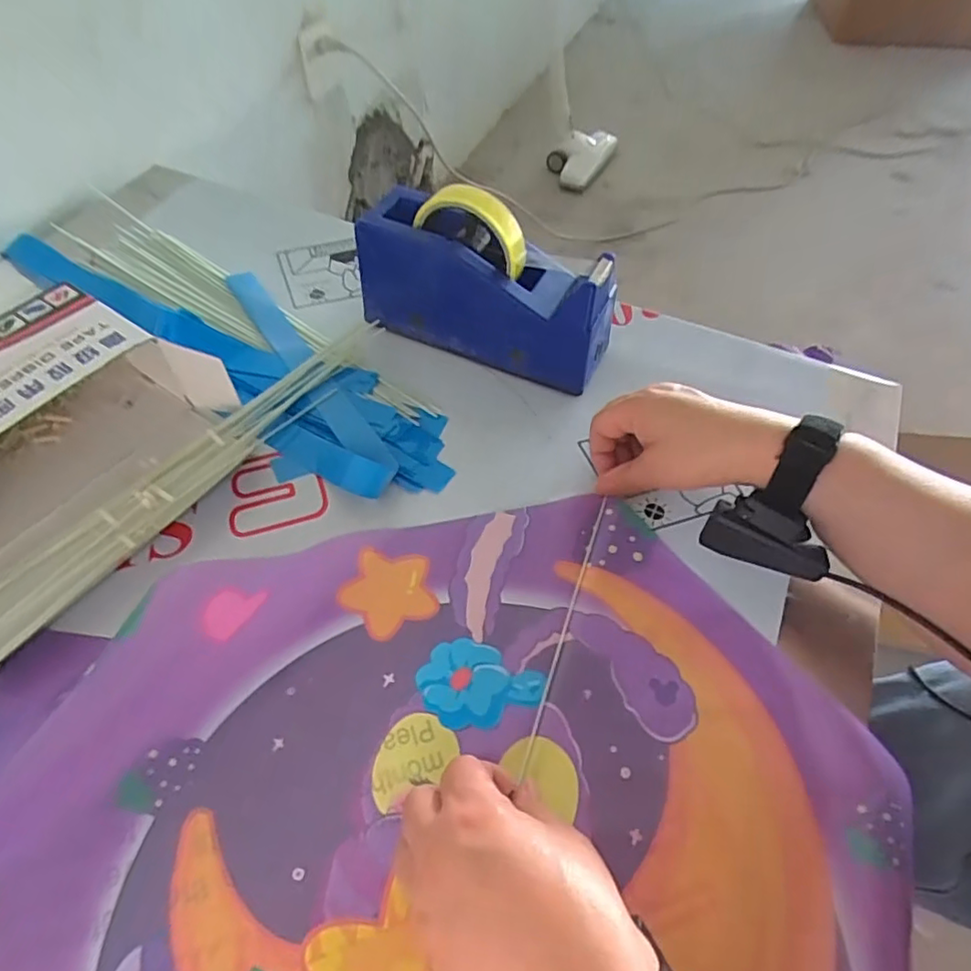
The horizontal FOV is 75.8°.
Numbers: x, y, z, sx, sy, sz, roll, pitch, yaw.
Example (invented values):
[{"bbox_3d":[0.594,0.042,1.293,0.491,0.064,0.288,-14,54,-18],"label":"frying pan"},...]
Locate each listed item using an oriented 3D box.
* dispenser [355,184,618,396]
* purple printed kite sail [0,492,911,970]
[{"bbox_3d":[0.000,-0.161,0.493,0.202,0.123,0.066,22,58,13],"label":"dispenser"},{"bbox_3d":[-0.020,0.204,0.286,0.484,0.046,0.438,-20,58,-15],"label":"purple printed kite sail"}]

